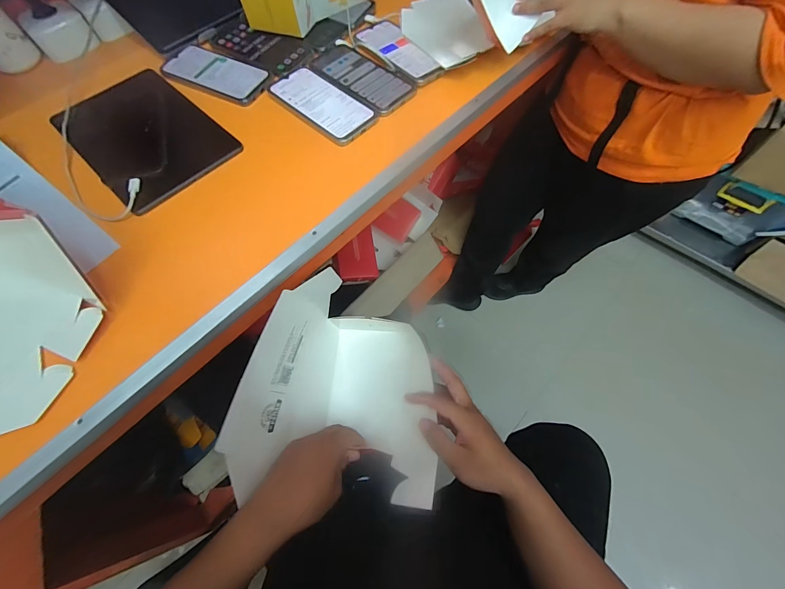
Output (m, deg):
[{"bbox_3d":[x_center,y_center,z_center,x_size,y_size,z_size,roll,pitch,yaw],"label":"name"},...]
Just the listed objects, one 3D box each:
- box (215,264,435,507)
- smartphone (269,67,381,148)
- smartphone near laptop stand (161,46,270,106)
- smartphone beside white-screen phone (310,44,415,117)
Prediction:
[{"bbox_3d":[-0.055,0.117,0.411,0.210,0.175,0.240,2,65,1],"label":"box"},{"bbox_3d":[-0.107,-0.282,0.486,0.174,0.007,0.080,40,71,17],"label":"smartphone"},{"bbox_3d":[-0.277,-0.346,0.517,0.171,0.008,0.084,25,67,11],"label":"smartphone near laptop stand"},{"bbox_3d":[-0.050,-0.341,0.513,0.181,0.006,0.081,42,72,17],"label":"smartphone beside white-screen phone"}]

